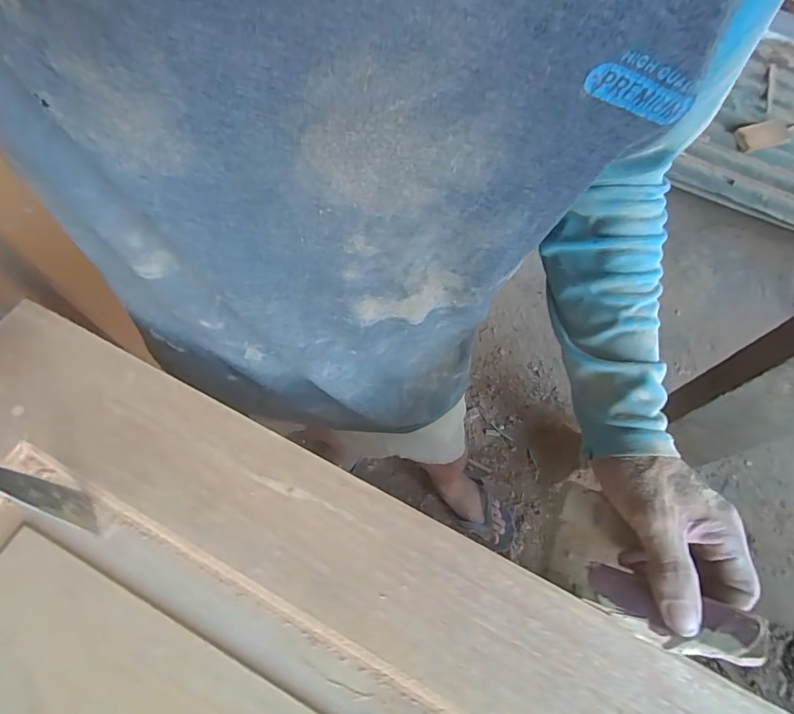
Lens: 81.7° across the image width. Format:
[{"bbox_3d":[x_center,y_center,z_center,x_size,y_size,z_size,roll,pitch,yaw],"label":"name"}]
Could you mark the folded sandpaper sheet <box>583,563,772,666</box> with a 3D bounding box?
[{"bbox_3d":[0.170,0.163,0.289,0.096,0.014,0.034,9,63,30],"label":"folded sandpaper sheet"}]

